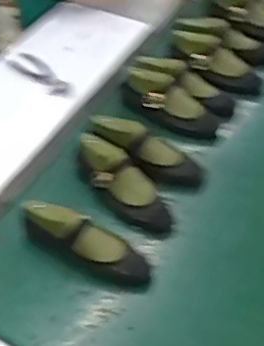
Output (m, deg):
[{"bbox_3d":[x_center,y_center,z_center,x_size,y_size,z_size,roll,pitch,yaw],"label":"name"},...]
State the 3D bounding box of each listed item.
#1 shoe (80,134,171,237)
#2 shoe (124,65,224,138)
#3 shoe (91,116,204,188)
[{"bbox_3d":[-0.016,0.020,1.041,0.079,0.071,0.228,-37,80,-33],"label":"shoe"},{"bbox_3d":[0.076,-0.153,1.185,0.240,0.069,0.087,26,50,23],"label":"shoe"},{"bbox_3d":[0.025,-0.049,1.088,0.247,0.068,0.098,33,50,5],"label":"shoe"}]

